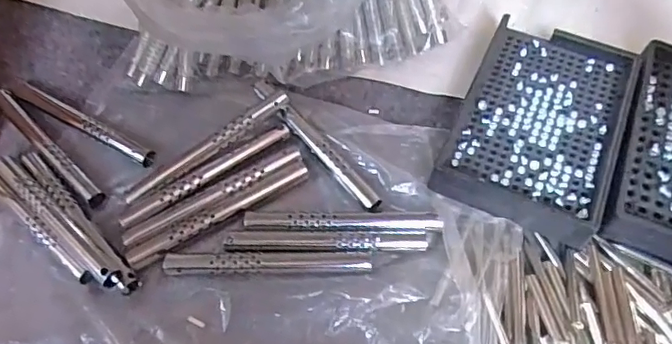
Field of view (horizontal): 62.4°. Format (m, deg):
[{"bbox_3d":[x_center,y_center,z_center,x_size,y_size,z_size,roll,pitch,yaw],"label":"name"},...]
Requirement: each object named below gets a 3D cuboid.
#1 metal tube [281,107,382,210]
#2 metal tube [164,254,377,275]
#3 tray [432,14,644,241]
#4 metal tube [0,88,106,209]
[{"bbox_3d":[-0.004,-0.009,0.327,0.010,0.008,0.084,-35,65,-19],"label":"metal tube"},{"bbox_3d":[-0.037,0.049,0.297,0.110,0.006,0.011,1,59,1],"label":"metal tube"},{"bbox_3d":[0.122,-0.032,0.331,0.089,0.024,0.149,21,62,13],"label":"tray"},{"bbox_3d":[-0.175,-0.016,0.335,0.111,0.007,0.011,39,67,21],"label":"metal tube"}]

